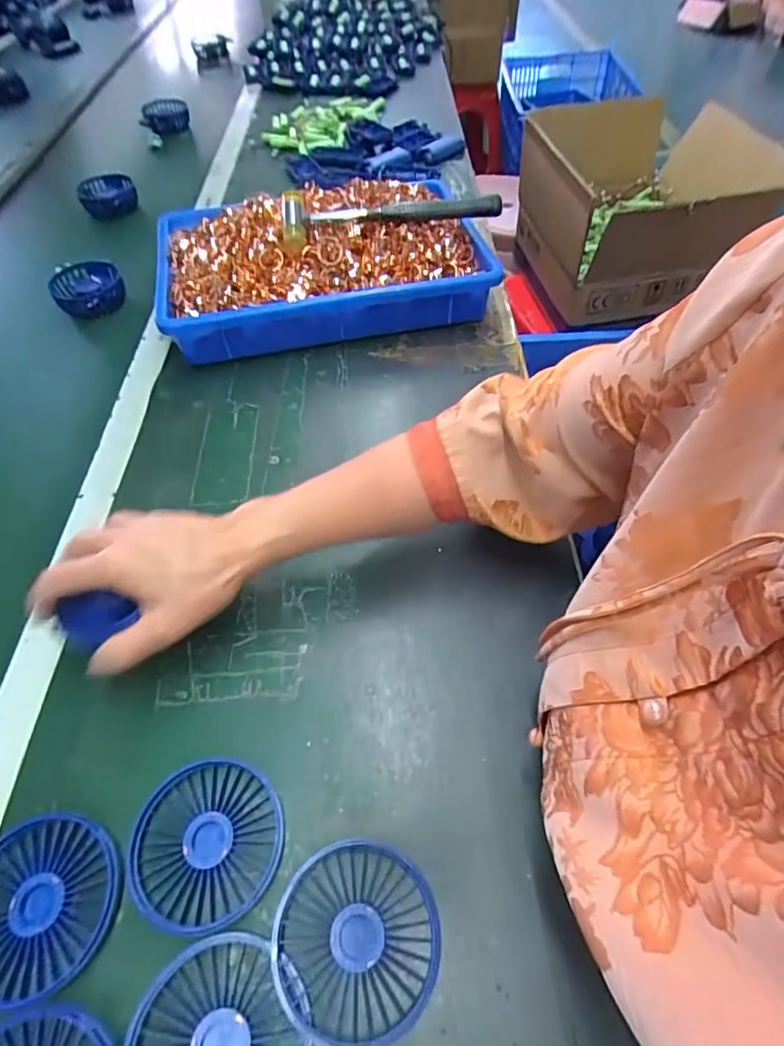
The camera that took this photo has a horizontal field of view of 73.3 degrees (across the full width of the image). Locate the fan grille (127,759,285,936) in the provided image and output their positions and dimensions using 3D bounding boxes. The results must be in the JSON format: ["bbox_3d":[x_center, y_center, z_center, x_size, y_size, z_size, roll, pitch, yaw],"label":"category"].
[{"bbox_3d":[-0.110,0.189,0.314,0.083,0.012,0.084,-2,54,2],"label":"fan grille"}]

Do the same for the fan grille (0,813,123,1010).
[{"bbox_3d":[-0.201,0.216,0.299,0.086,0.015,0.083,-2,54,2],"label":"fan grille"}]

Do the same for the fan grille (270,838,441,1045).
[{"bbox_3d":[-0.018,0.223,0.285,0.087,0.016,0.087,3,46,-3],"label":"fan grille"}]

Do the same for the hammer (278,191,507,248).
[{"bbox_3d":[-0.001,-0.351,0.589,0.242,0.035,0.053,-8,54,-2],"label":"hammer"}]

